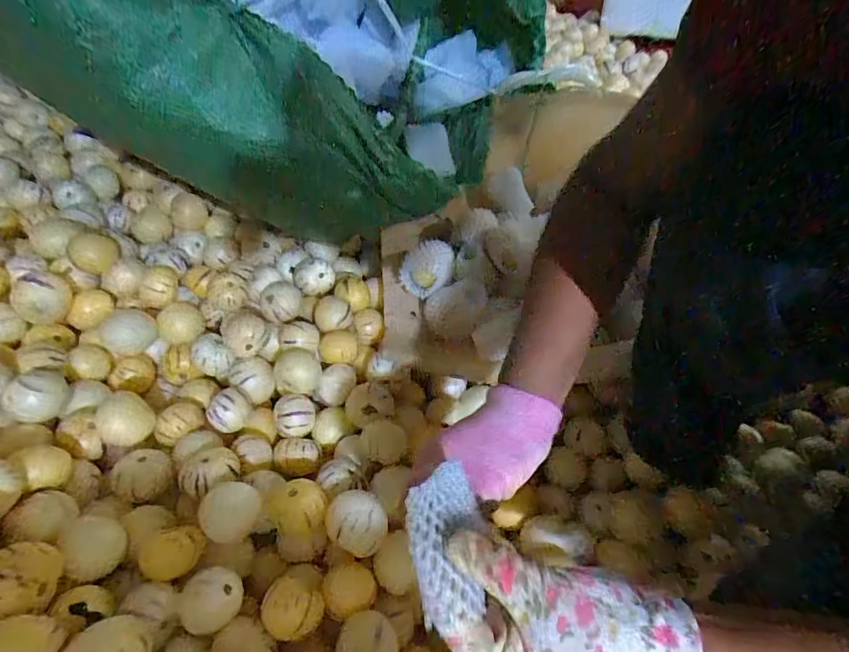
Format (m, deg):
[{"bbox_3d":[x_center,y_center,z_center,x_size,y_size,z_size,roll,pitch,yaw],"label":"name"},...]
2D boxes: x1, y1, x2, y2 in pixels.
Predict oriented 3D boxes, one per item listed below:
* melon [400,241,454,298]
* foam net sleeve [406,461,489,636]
[{"bbox_3d":[0.005,-0.070,0.608,0.065,0.050,0.065,2,51,5],"label":"melon"},{"bbox_3d":[0.011,0.116,0.271,0.041,0.023,0.083,-1,50,3],"label":"foam net sleeve"}]

